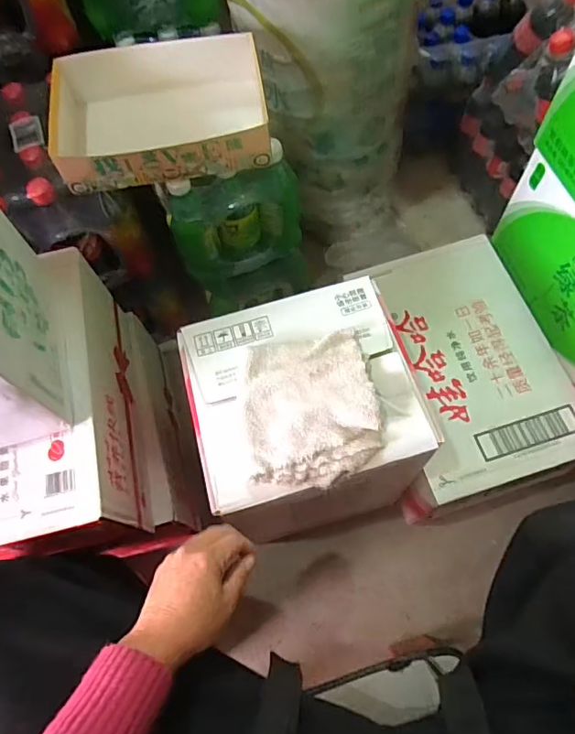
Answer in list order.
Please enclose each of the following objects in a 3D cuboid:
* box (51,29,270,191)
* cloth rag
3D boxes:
[{"bbox_3d":[-0.162,-0.313,0.644,0.254,0.063,0.173,-10,67,-1],"label":"box"},{"bbox_3d":[0.026,0.040,0.552,0.135,0.029,0.161,-5,67,0],"label":"cloth rag"}]

